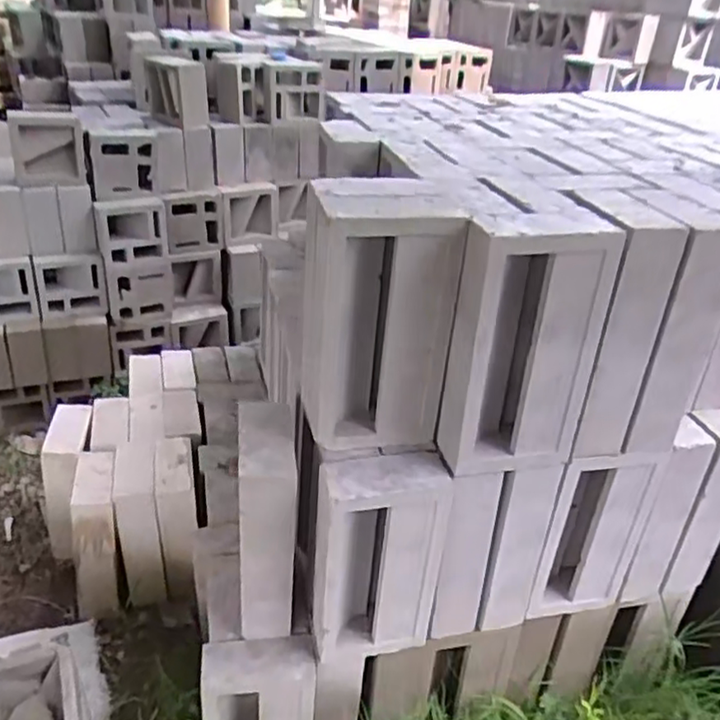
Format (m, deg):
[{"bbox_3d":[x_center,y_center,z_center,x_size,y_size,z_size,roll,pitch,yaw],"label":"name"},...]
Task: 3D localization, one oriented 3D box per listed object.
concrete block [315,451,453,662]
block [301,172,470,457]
[{"bbox_3d":[0.024,0.347,1.145,0.213,0.397,0.088,-8,32,-16],"label":"concrete block"},{"bbox_3d":[0.019,-0.070,1.068,0.224,0.402,0.183,-6,31,-13],"label":"block"}]

